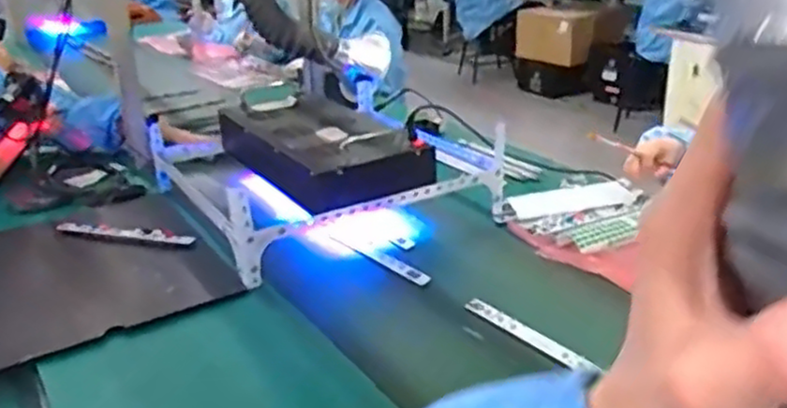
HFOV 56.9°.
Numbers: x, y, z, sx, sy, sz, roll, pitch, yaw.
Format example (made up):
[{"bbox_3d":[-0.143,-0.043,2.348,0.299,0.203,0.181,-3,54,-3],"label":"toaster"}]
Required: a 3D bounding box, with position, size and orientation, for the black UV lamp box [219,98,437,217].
[{"bbox_3d":[-0.143,-0.122,1.375,0.254,0.091,0.444,-13,26,-25],"label":"black UV lamp box"}]

